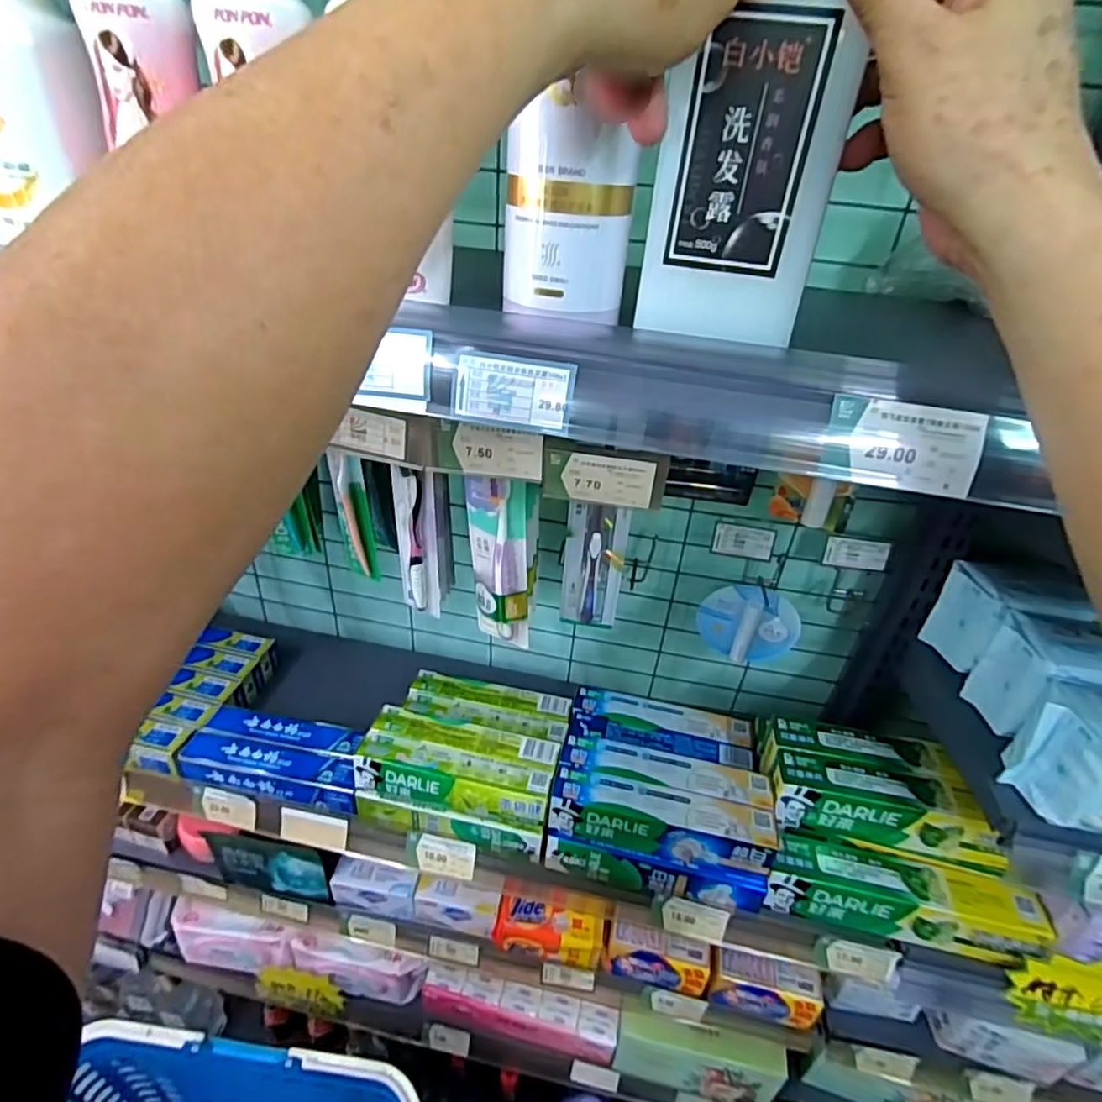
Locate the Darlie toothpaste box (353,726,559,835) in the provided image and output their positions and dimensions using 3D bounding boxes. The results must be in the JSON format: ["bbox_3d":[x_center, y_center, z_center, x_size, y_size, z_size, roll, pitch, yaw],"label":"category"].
[{"bbox_3d":[-0.092,0.216,0.590,0.181,0.042,0.044,11,36,8],"label":"Darlie toothpaste box"}]

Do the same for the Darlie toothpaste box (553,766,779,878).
[{"bbox_3d":[0.099,0.247,0.572,0.195,0.045,0.043,10,36,8],"label":"Darlie toothpaste box"}]

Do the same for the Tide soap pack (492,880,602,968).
[{"bbox_3d":[-0.001,0.423,0.708,0.120,0.060,0.056,7,36,3],"label":"Tide soap pack"}]

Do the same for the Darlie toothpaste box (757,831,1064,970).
[{"bbox_3d":[0.313,0.313,0.569,0.228,0.053,0.058,11,36,8],"label":"Darlie toothpaste box"}]

